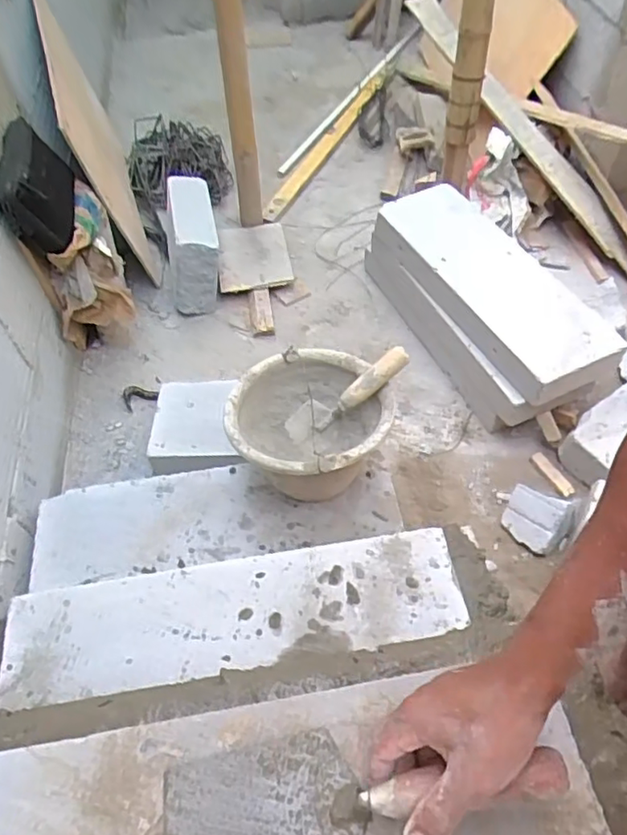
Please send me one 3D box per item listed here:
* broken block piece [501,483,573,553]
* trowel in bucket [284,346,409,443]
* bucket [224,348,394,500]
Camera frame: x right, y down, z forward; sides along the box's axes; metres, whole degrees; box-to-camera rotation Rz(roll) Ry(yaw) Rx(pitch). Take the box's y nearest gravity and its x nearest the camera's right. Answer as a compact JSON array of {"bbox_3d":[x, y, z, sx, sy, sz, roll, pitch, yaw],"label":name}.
[{"bbox_3d":[0.418,0.193,1.157,0.118,0.076,0.100,18,58,17],"label":"broken block piece"},{"bbox_3d":[0.053,-0.035,1.014,0.234,0.049,0.060,-33,48,29],"label":"trowel in bucket"},{"bbox_3d":[-0.008,0.026,1.027,0.242,0.177,0.242,-2,54,3],"label":"bucket"}]

